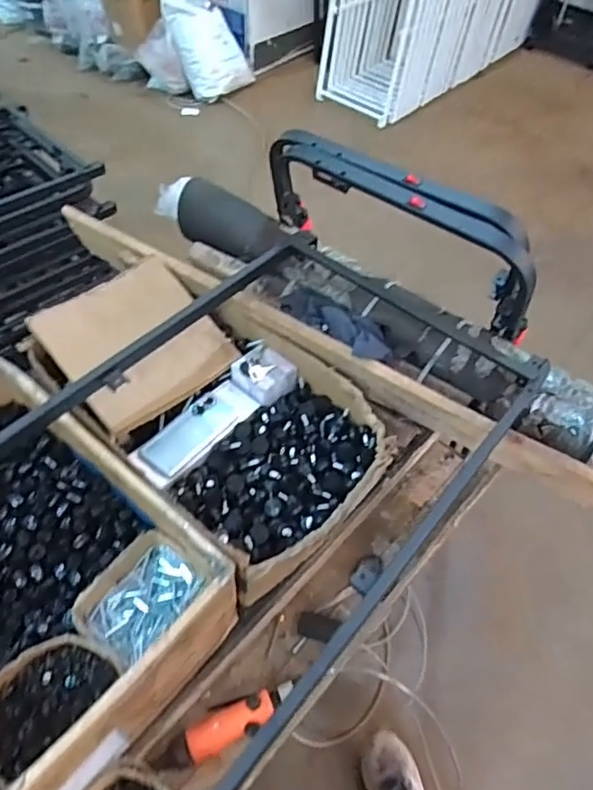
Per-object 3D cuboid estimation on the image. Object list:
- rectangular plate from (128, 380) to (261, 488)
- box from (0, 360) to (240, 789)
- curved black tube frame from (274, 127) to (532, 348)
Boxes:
[{"bbox_3d":[-0.161,0.062,0.933,0.089,0.033,0.219,35,58,22],"label":"rectangular plate"},{"bbox_3d":[-0.373,0.208,0.744,0.527,0.134,0.355,35,57,22],"label":"box"},{"bbox_3d":[0.160,-0.280,0.953,0.520,0.186,0.096,34,57,22],"label":"curved black tube frame"}]

